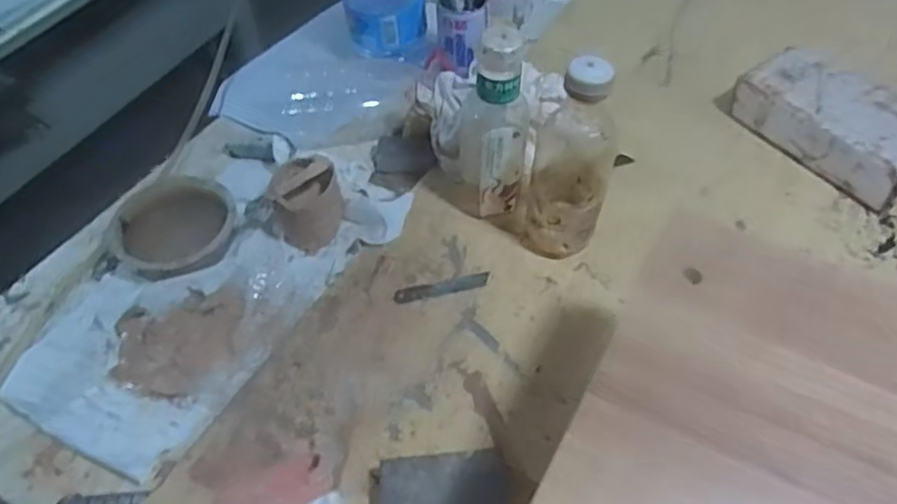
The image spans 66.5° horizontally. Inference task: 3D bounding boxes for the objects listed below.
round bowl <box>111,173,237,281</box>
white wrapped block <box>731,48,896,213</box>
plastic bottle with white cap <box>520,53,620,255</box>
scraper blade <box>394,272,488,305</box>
[{"bbox_3d":[-0.282,-0.028,0.708,0.116,0.032,0.111,0,52,1],"label":"round bowl"},{"bbox_3d":[0.429,-0.143,0.759,0.119,0.066,0.212,-27,56,-19],"label":"white wrapped block"},{"bbox_3d":[0.108,-0.078,0.623,0.080,0.208,0.066,12,53,10],"label":"plastic bottle with white cap"},{"bbox_3d":[-0.006,0.035,0.671,0.095,0.004,0.016,-13,53,-9],"label":"scraper blade"}]

